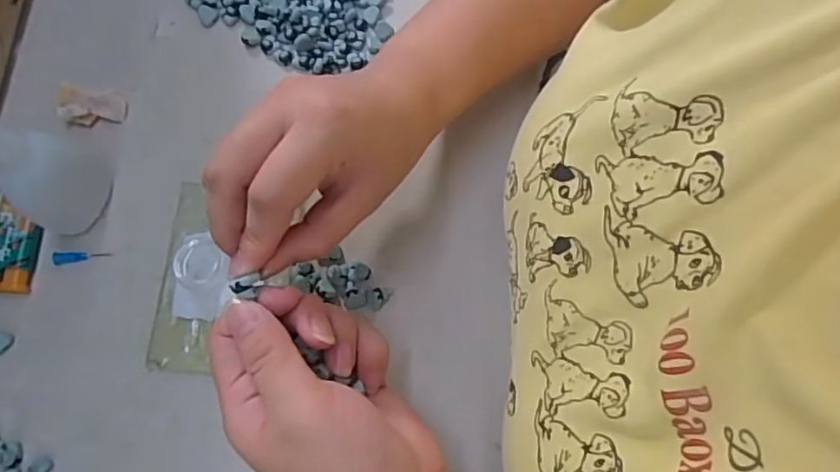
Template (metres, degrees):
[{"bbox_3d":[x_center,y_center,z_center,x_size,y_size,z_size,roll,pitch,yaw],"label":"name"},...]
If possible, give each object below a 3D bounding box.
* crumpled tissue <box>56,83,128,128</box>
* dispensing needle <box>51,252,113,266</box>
[{"bbox_3d":[-0.199,-0.076,0.354,0.037,0.013,0.022,12,72,2],"label":"crumpled tissue"},{"bbox_3d":[-0.191,0.012,0.330,0.031,0.004,0.007,-1,73,-1],"label":"dispensing needle"}]

